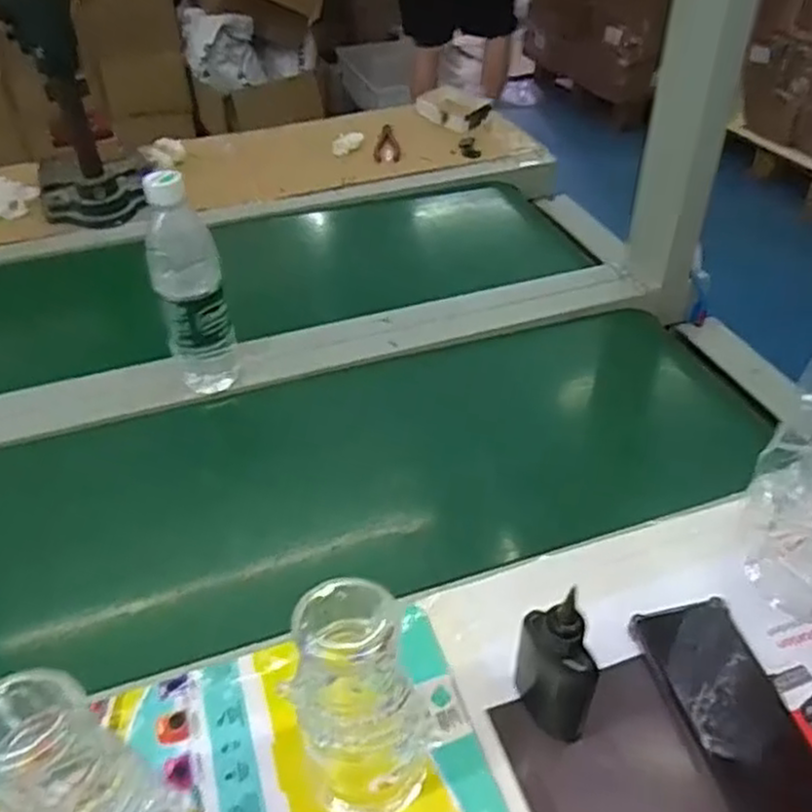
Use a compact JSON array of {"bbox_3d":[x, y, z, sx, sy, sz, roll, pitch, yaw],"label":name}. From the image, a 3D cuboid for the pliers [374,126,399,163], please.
[{"bbox_3d":[-0.034,-0.447,1.234,0.043,0.020,0.116,-3,41,-3],"label":"pliers"}]

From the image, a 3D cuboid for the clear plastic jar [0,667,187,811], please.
[{"bbox_3d":[-0.170,0.205,0.381,0.071,0.178,0.057,-24,47,-24],"label":"clear plastic jar"}]

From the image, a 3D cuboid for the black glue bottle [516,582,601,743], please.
[{"bbox_3d":[0.096,0.160,0.457,0.054,0.126,0.024,23,47,24],"label":"black glue bottle"}]

